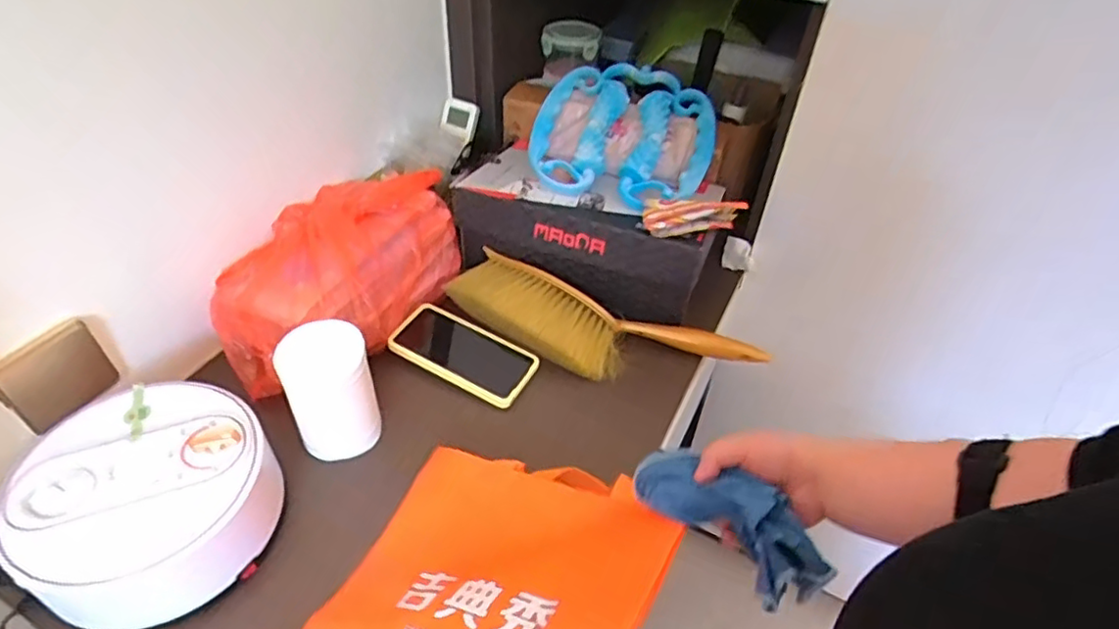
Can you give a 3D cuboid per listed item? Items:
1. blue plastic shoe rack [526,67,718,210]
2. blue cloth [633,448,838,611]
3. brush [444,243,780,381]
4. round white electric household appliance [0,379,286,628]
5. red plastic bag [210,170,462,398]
[{"bbox_3d":[0.085,-0.232,0.852,0.230,0.066,0.225,19,67,8],"label":"blue plastic shoe rack"},{"bbox_3d":[0.132,0.162,0.499,0.154,0.062,0.053,30,50,24],"label":"blue cloth"},{"bbox_3d":[0.049,0.018,0.780,0.389,0.058,0.109,15,45,13],"label":"brush"},{"bbox_3d":[-0.360,0.160,0.561,0.196,0.085,0.193,2,43,-1],"label":"round white electric household appliance"},{"bbox_3d":[-0.263,-0.056,0.759,0.177,0.127,0.305,21,46,18],"label":"red plastic bag"}]

